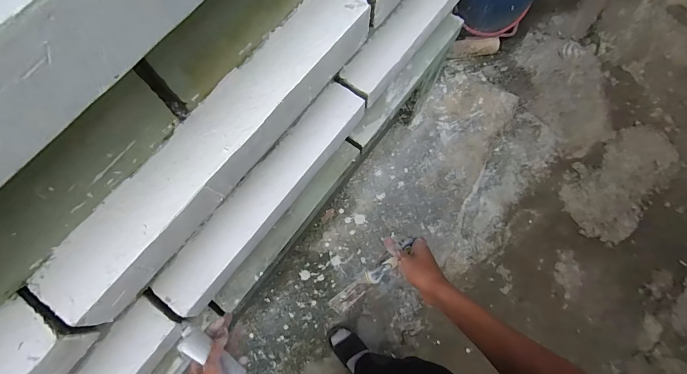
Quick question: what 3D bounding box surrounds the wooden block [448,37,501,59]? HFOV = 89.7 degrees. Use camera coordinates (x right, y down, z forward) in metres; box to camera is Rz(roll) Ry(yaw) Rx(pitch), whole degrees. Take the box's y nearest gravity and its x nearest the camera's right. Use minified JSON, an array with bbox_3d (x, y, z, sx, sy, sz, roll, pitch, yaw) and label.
[{"bbox_3d":[0.644,-0.695,1.714,0.233,0.092,0.058,-9,72,-2],"label":"wooden block"}]

